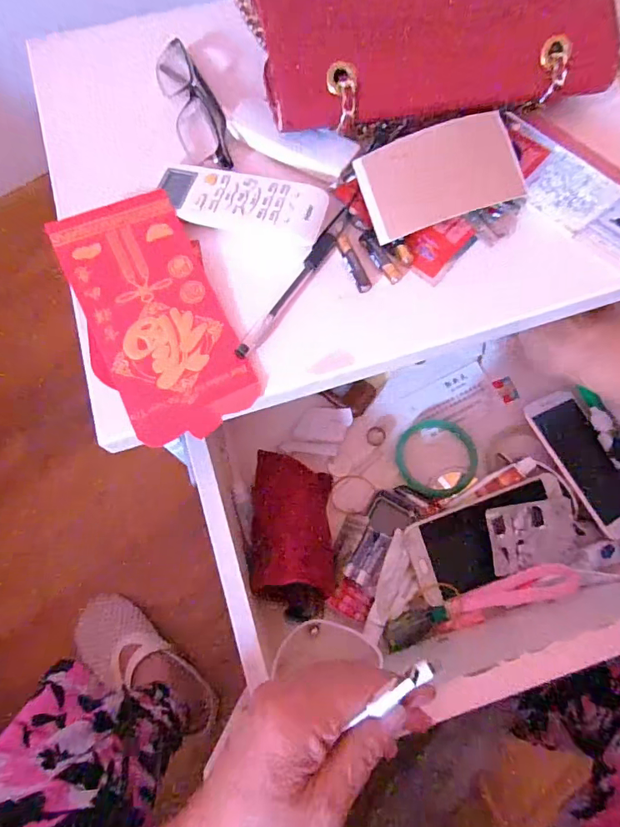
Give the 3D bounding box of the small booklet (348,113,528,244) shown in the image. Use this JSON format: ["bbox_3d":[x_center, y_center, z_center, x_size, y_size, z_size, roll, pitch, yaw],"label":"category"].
[{"bbox_3d":[0.091,-0.171,0.333,0.109,0.006,0.067,-20,89,0],"label":"small booklet"}]

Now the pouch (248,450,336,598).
[{"bbox_3d":[-0.014,0.094,0.401,0.069,0.055,0.107,1,72,-1],"label":"pouch"}]

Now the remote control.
[{"bbox_3d":[-0.050,-0.150,0.333,0.120,0.014,0.049,16,72,4],"label":"remote control"}]

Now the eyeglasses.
[{"bbox_3d":[-0.093,-0.247,0.371,0.037,0.025,0.136,-19,73,-7],"label":"eyeglasses"}]

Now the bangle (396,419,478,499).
[{"bbox_3d":[0.122,0.042,0.444,0.075,0.006,0.077,4,72,0],"label":"bangle"}]

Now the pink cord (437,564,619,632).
[{"bbox_3d":[0.185,0.144,0.387,0.162,0.019,0.028,-18,73,7],"label":"pink cord"}]

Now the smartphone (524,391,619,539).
[{"bbox_3d":[0.254,0.042,0.425,0.060,0.010,0.135,-24,74,-8],"label":"smartphone"}]

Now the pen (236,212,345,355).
[{"bbox_3d":[-0.010,-0.091,0.323,0.011,0.007,0.135,31,74,9],"label":"pen"}]

